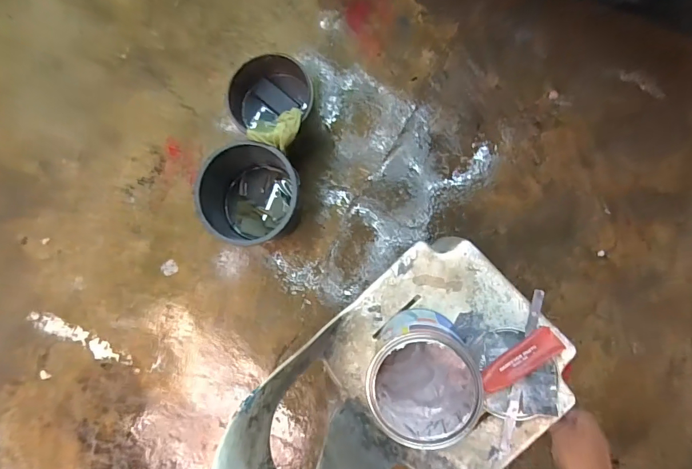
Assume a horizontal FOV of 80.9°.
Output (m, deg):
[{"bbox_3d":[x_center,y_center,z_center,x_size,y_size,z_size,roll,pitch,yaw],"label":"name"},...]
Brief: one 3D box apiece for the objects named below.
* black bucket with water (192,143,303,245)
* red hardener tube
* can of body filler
[{"bbox_3d":[-0.242,-0.095,1.141,0.244,0.234,0.256,-1,79,3],"label":"black bucket with water"},{"bbox_3d":[0.307,0.225,0.719,0.154,0.020,0.049,-35,79,-4],"label":"red hardener tube"},{"bbox_3d":[0.117,0.223,0.675,0.165,0.205,0.190,-9,78,2],"label":"can of body filler"}]

